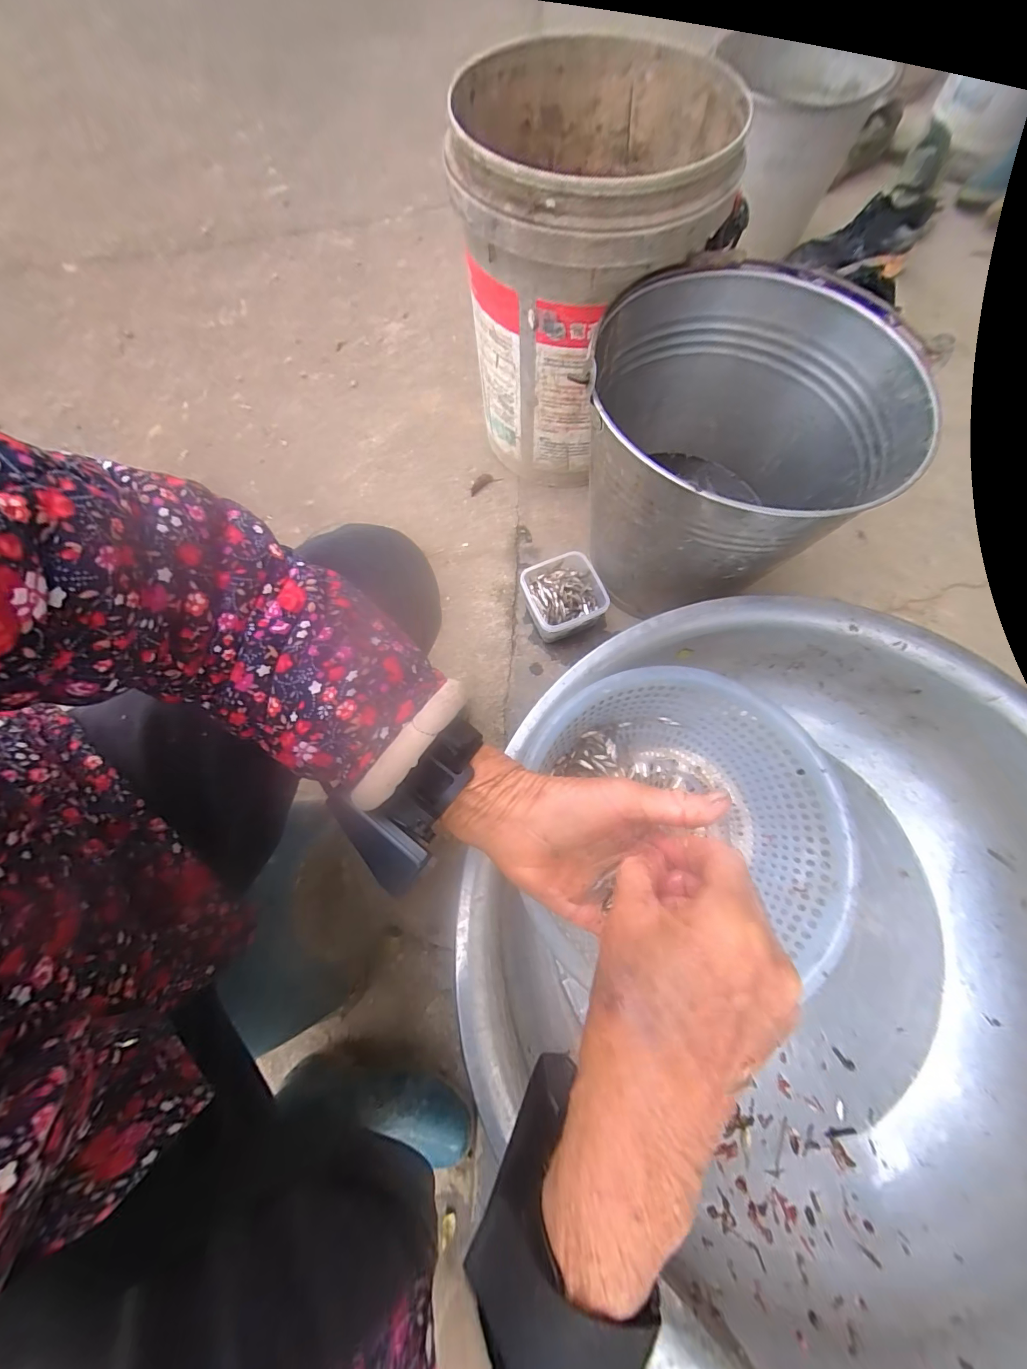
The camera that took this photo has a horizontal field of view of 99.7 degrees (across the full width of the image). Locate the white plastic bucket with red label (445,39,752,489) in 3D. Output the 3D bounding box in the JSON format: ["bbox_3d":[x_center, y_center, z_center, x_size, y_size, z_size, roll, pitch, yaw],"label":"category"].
[{"bbox_3d":[0.087,-0.543,0.619,0.298,0.364,0.326,0,72,0],"label":"white plastic bucket with red label"}]

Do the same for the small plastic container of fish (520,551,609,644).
[{"bbox_3d":[0.073,-0.122,0.629,0.111,0.073,0.106,-22,73,-7],"label":"small plastic container of fish"}]

